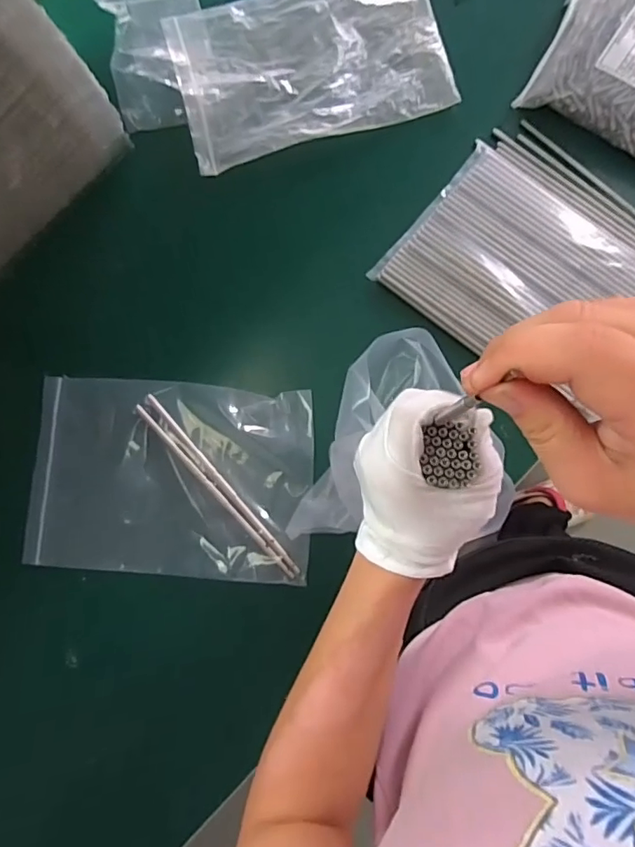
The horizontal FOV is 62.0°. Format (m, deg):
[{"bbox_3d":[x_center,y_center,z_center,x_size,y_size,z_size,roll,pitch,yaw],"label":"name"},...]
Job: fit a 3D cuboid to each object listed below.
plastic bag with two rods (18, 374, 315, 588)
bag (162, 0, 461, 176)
[{"bbox_3d":[-0.156,0.057,0.566,0.295,0.016,0.200,3,84,3],"label":"plastic bag with two rods"},{"bbox_3d":[-0.010,-0.416,0.605,0.297,0.025,0.189,-14,83,1],"label":"bag"}]

